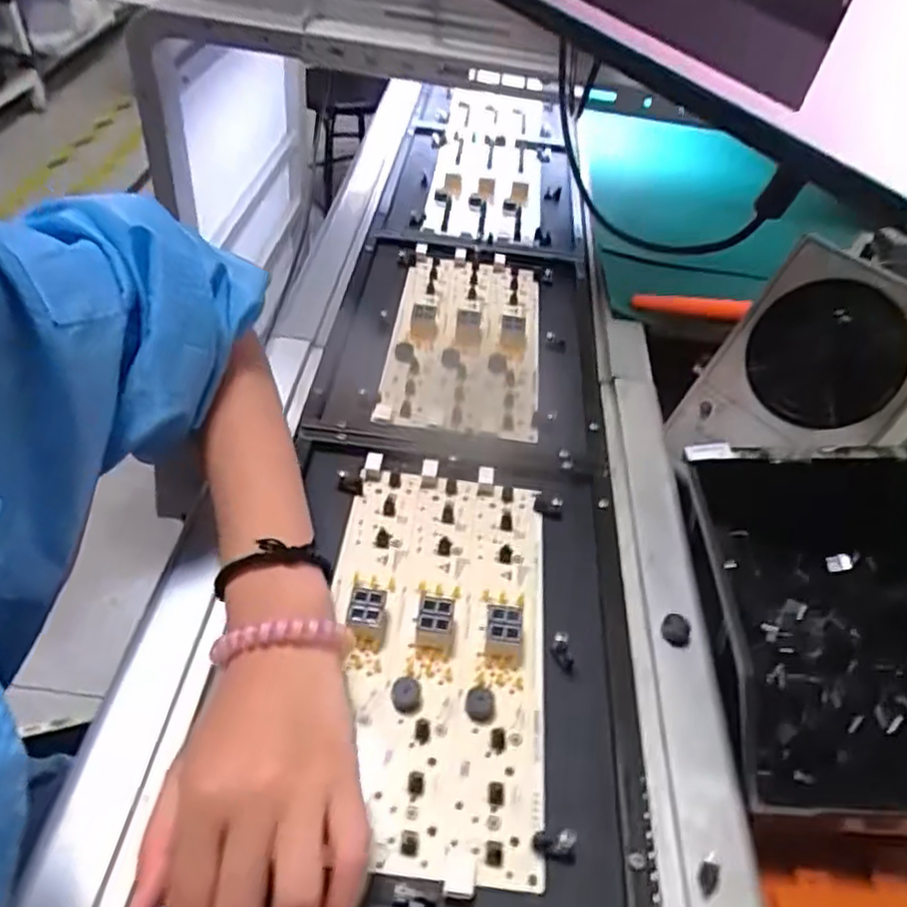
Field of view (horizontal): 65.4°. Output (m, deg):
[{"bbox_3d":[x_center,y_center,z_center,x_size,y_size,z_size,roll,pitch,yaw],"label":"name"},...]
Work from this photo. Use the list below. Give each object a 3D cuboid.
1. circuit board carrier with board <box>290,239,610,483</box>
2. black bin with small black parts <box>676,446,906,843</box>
[{"bbox_3d":[0.011,-0.107,0.630,0.224,0.023,0.303,6,43,0],"label":"circuit board carrier with board"},{"bbox_3d":[0.244,0.102,0.432,0.189,0.084,0.236,9,43,3],"label":"black bin with small black parts"}]

